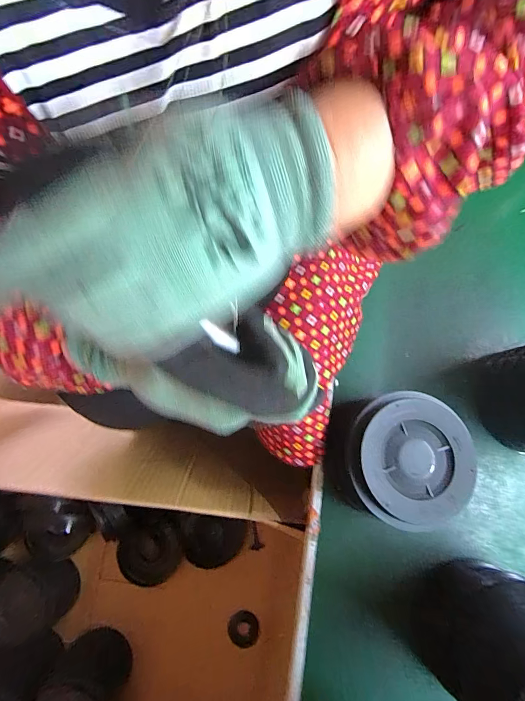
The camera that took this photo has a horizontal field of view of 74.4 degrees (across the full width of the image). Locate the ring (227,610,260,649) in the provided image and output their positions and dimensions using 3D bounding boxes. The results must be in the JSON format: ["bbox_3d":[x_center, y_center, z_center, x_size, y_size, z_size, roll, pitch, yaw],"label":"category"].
[{"bbox_3d":[-0.039,0.553,0.687,0.060,0.004,0.057,-3,48,4],"label":"ring"}]

